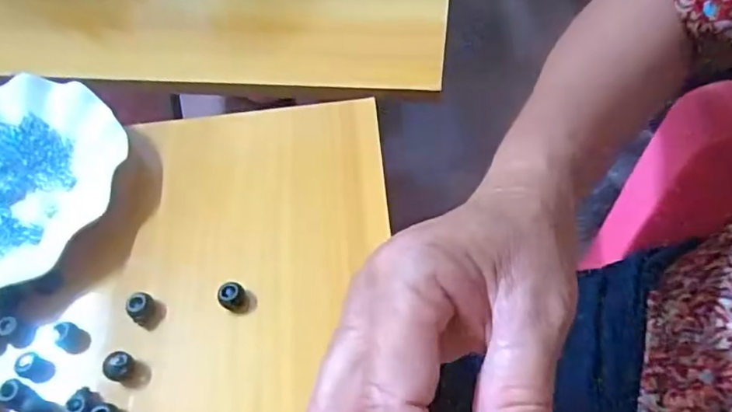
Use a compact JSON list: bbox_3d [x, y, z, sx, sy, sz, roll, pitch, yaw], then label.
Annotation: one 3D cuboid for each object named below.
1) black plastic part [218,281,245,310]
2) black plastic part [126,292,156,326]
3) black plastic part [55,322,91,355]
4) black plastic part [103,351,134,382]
[{"bbox_3d":[-0.080,0.054,0.340,0.015,0.015,0.014,-1,56,2],"label":"black plastic part"},{"bbox_3d":[-0.133,0.060,0.340,0.015,0.014,0.016,-1,56,2],"label":"black plastic part"},{"bbox_3d":[-0.174,0.077,0.335,0.015,0.013,0.013,17,58,14],"label":"black plastic part"},{"bbox_3d":[-0.138,0.091,0.321,0.015,0.013,0.015,-1,56,2],"label":"black plastic part"}]

